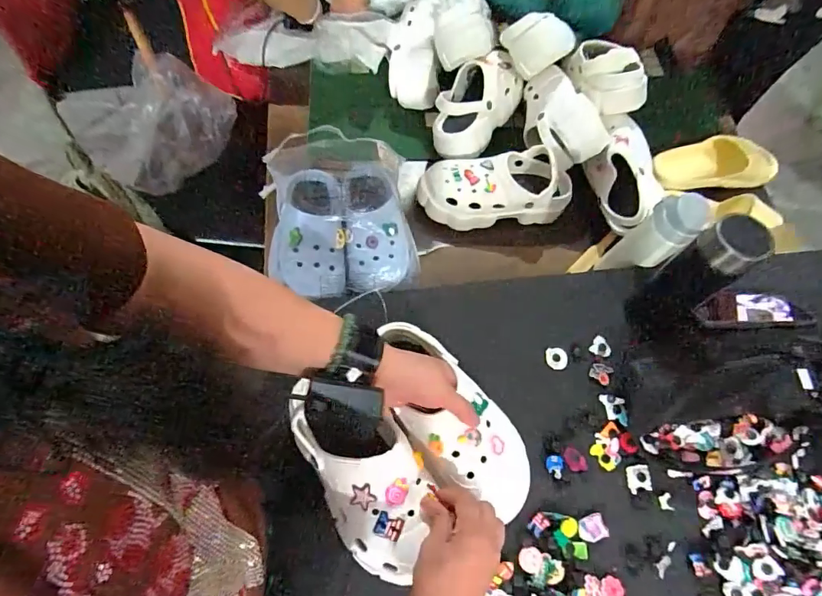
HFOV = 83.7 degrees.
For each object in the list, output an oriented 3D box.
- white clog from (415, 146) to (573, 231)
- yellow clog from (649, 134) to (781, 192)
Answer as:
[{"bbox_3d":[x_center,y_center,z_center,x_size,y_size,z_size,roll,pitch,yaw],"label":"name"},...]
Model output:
[{"bbox_3d":[0.148,-0.197,0.808,0.262,0.092,0.109,-3,65,-4],"label":"white clog"},{"bbox_3d":[0.604,-0.259,0.895,0.246,0.074,0.087,5,65,0],"label":"yellow clog"}]

